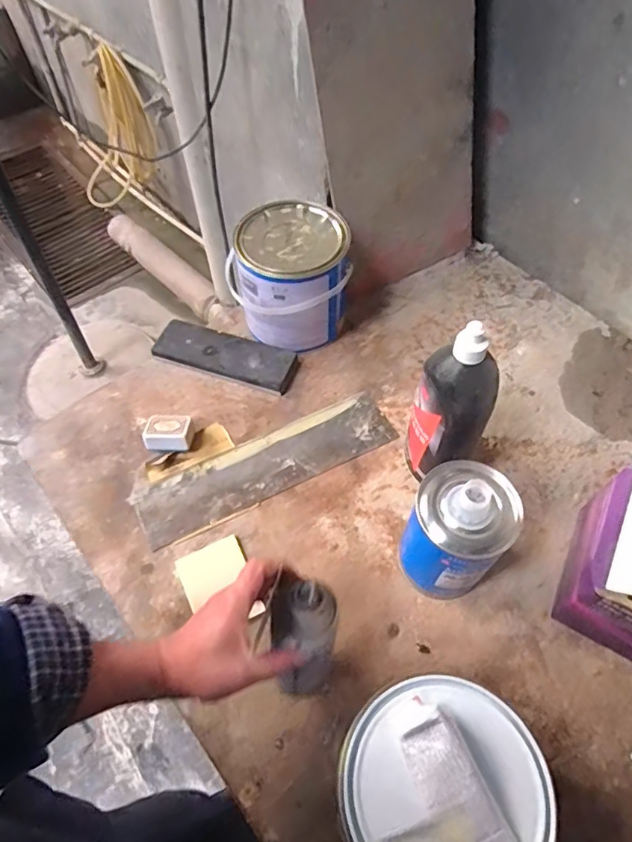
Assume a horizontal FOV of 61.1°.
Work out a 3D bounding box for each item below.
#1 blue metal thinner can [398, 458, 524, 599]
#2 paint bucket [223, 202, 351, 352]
[{"bbox_3d":[0.143,0.117,0.558,0.093,0.182,0.097,-1,57,1],"label":"blue metal thinner can"},{"bbox_3d":[-0.038,-0.201,0.774,0.162,0.157,0.150,-10,57,-5],"label":"paint bucket"}]

